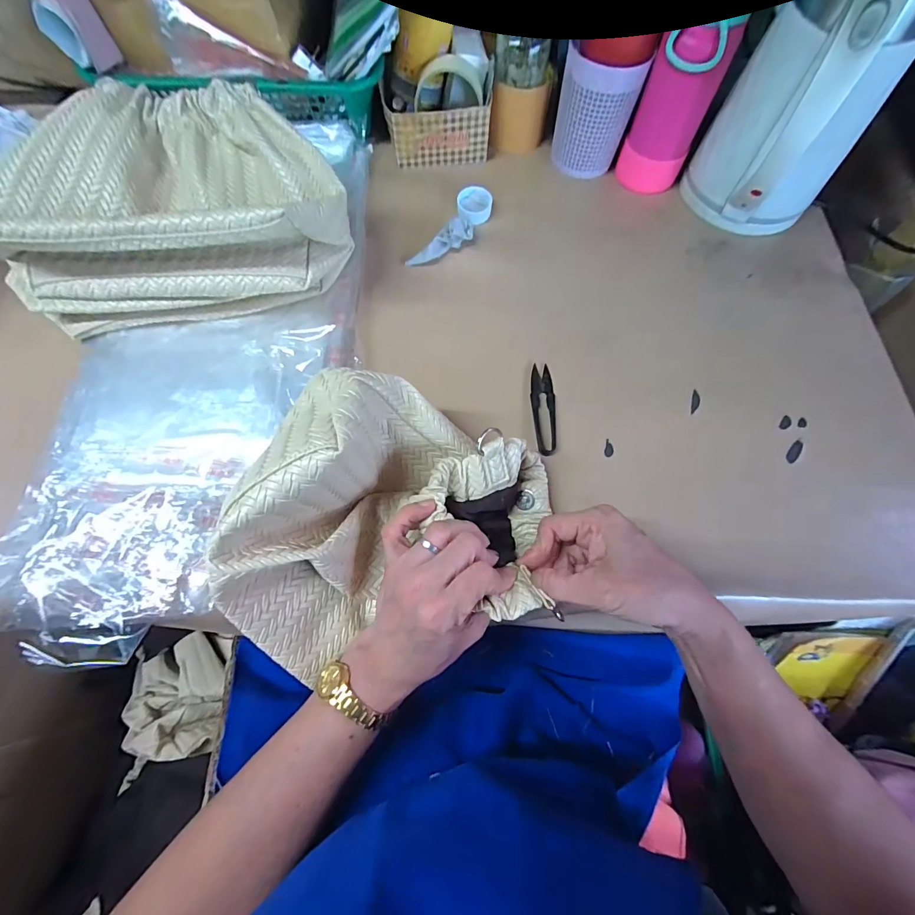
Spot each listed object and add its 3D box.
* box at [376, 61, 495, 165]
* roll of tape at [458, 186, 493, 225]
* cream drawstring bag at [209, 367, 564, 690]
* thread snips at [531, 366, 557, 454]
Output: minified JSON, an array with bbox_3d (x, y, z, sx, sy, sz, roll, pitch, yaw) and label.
[{"bbox_3d":[-0.025,-0.422,0.520,0.131,0.072,0.055,-6,69,-4],"label":"box"},{"bbox_3d":[0.021,-0.307,0.503,0.041,0.018,0.043,1,69,-1],"label":"roll of tape"},{"bbox_3d":[-0.034,0.049,0.294,0.202,0.124,0.201,10,67,1],"label":"cream drawstring bag"},{"bbox_3d":[0.085,-0.049,0.410,0.024,0.004,0.097,3,69,0],"label":"thread snips"}]

